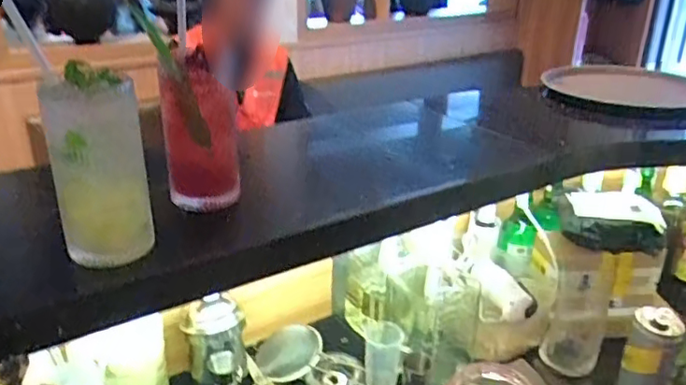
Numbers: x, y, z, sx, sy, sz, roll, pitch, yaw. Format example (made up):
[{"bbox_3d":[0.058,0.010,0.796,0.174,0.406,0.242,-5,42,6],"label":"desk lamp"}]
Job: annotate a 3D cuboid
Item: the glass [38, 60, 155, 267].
[{"bbox_3d":[-0.202,-0.023,0.482,0.070,0.148,0.061,-11,27,-24],"label":"glass"}]

